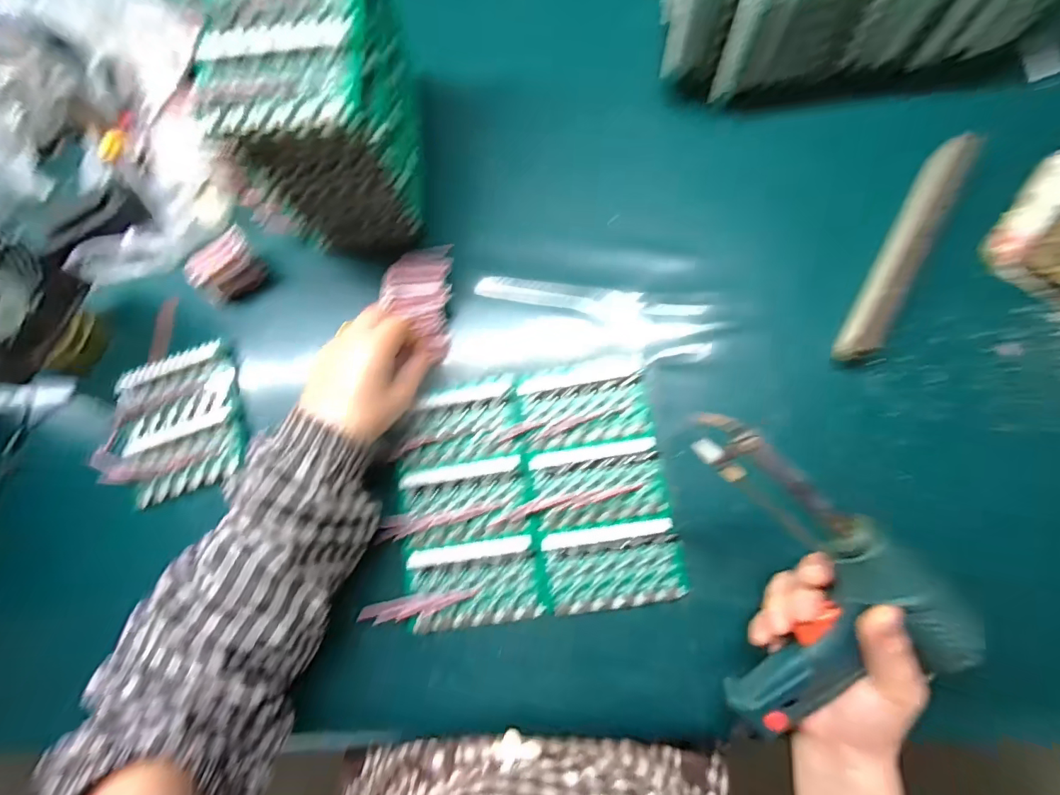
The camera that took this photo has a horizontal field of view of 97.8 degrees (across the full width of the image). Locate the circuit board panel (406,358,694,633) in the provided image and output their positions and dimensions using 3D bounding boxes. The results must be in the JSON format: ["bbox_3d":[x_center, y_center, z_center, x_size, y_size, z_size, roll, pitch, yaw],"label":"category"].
[{"bbox_3d":[0.001,0.074,0.368,0.206,0.013,0.184,-8,83,4],"label":"circuit board panel"}]

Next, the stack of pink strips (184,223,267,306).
[{"bbox_3d":[-0.277,-0.119,0.426,0.026,0.048,0.066,41,88,8],"label":"stack of pink strips"}]

